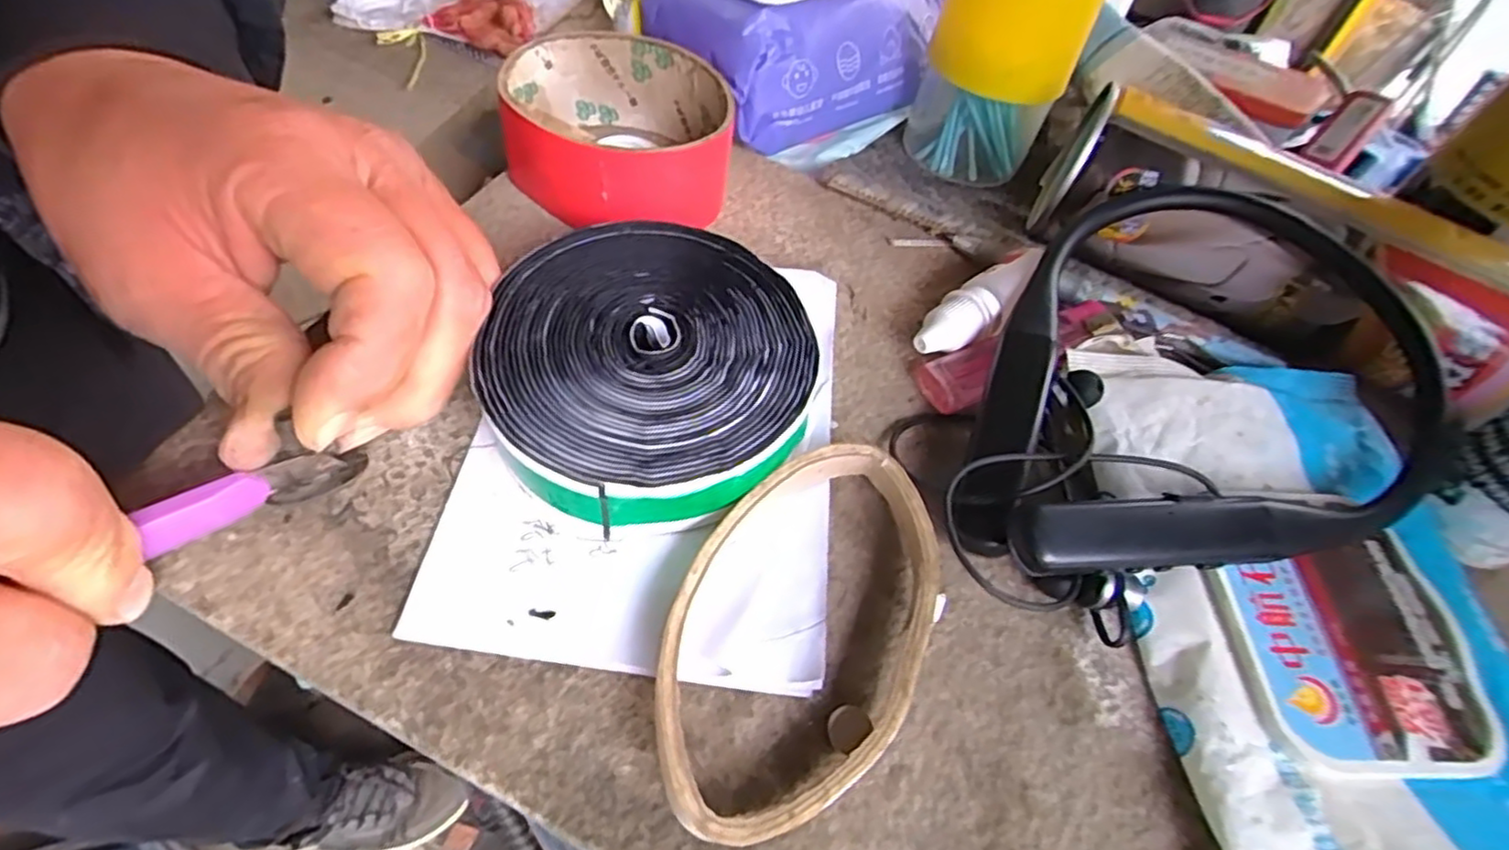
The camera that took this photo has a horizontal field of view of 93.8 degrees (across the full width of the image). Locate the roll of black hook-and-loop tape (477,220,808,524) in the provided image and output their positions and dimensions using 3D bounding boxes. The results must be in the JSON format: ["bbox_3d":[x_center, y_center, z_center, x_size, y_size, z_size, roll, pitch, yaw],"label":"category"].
[{"bbox_3d":[-0.029,-0.018,0.207,0.090,0.023,0.095,5,52,-6],"label":"roll of black hook-and-loop tape"}]

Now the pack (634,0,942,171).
[{"bbox_3d":[0.023,-0.179,0.329,0.132,0.058,0.098,-26,61,-26],"label":"pack"}]

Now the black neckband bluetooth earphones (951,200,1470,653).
[{"bbox_3d":[0.142,-0.006,0.216,0.133,0.036,0.164,29,53,13],"label":"black neckband bluetooth earphones"}]

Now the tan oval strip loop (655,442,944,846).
[{"bbox_3d":[0.013,0.049,0.180,0.060,0.013,0.106,24,52,9],"label":"tan oval strip loop"}]

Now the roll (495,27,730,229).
[{"bbox_3d":[-0.050,-0.109,0.268,0.080,0.043,0.077,5,52,-6],"label":"roll"}]

